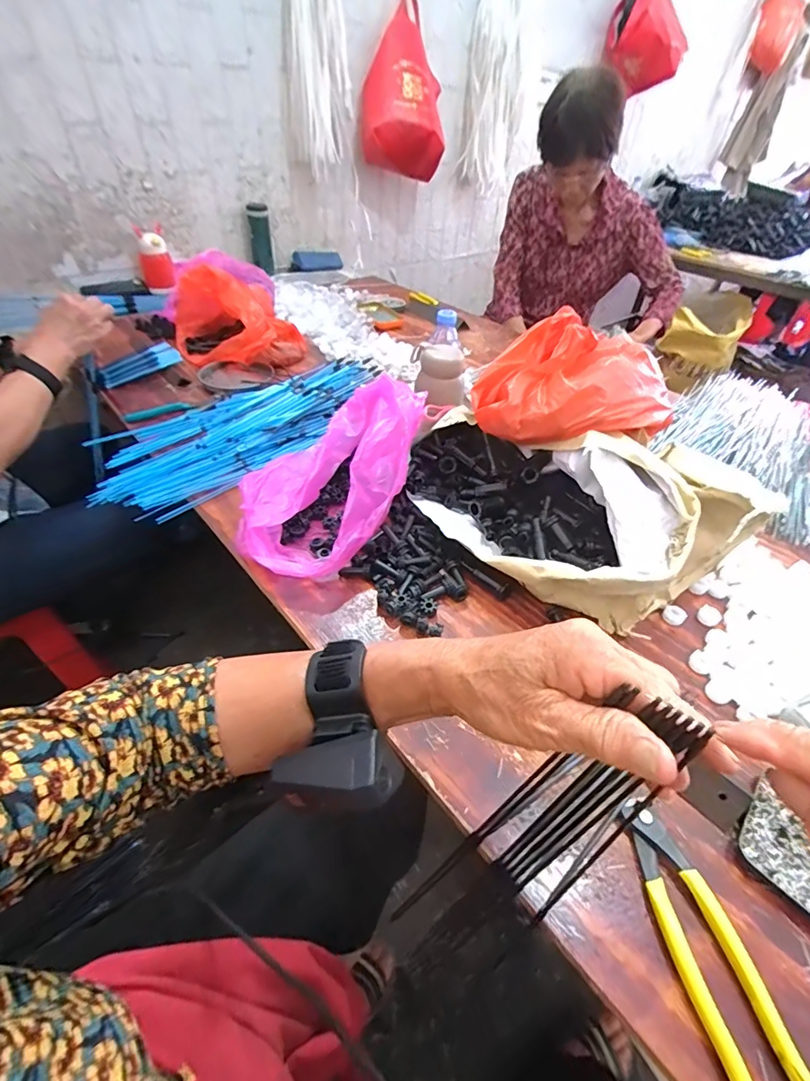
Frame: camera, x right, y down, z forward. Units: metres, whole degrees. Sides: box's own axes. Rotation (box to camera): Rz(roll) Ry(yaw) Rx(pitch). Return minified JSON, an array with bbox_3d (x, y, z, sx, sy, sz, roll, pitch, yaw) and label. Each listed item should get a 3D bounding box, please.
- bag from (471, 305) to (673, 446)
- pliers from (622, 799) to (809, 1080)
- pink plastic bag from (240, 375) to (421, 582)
[{"bbox_3d":[0.202,-0.189,0.580,0.234,0.079,0.178,-20,70,-4],"label":"bag"},{"bbox_3d":[0.201,0.268,0.321,0.045,0.018,0.162,-5,44,-10],"label":"pliers"},{"bbox_3d":[-0.088,-0.084,0.577,0.174,0.126,0.261,32,50,26],"label":"pink plastic bag"}]

